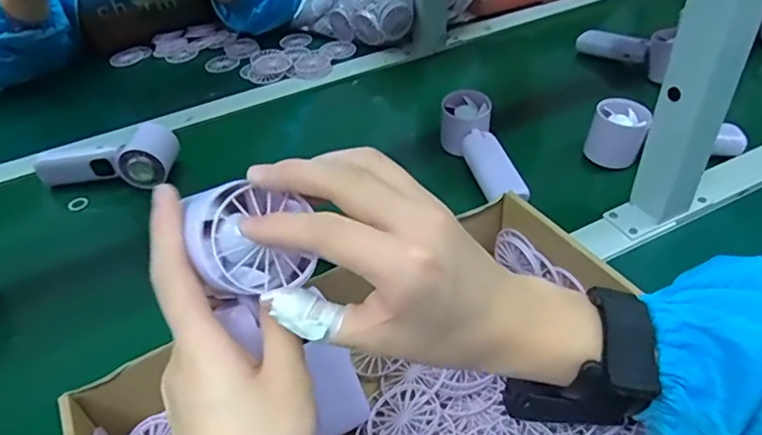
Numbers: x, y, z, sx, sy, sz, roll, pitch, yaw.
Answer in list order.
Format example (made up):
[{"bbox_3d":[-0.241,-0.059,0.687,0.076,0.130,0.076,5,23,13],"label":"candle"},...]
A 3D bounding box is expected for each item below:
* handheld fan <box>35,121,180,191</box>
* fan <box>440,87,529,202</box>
[{"bbox_3d":[-0.307,-0.071,0.642,0.150,0.051,0.064,2,43,6],"label":"handheld fan"},{"bbox_3d":[0.103,-0.076,0.588,0.052,0.044,0.151,-9,43,-6],"label":"fan"}]

